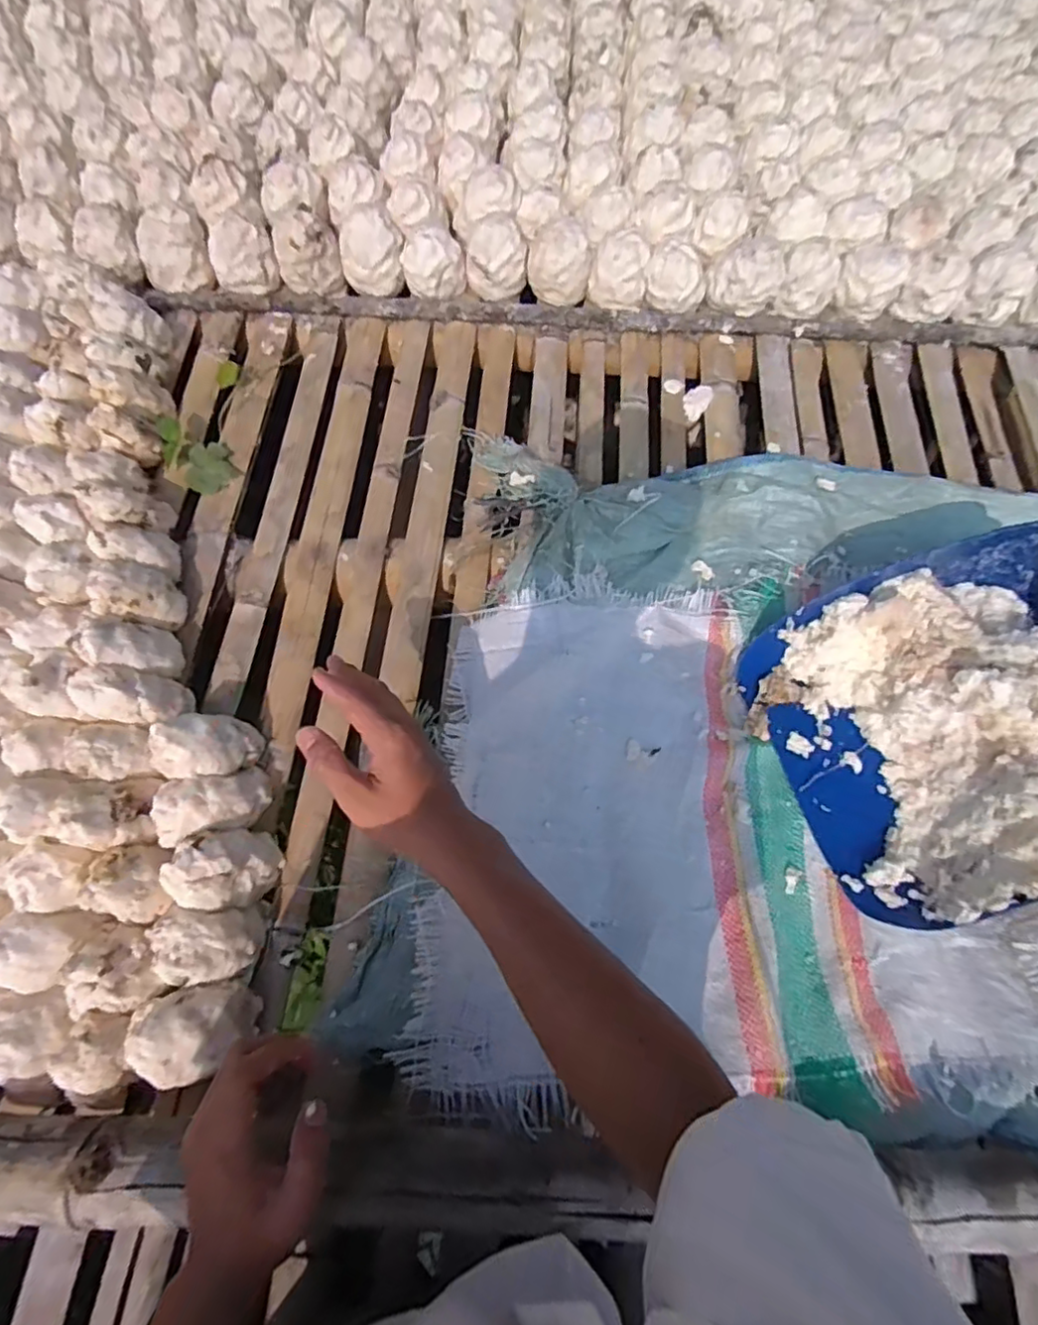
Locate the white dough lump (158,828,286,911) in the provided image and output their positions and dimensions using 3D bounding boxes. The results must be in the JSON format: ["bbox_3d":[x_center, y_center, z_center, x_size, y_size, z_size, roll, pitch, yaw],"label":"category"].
[{"bbox_3d":[-0.261,0.181,0.545,0.078,0.069,0.065,1,71,-1],"label":"white dough lump"}]

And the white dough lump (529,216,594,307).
[{"bbox_3d":[0.058,-0.546,0.848,0.082,0.083,0.079,1,71,-2],"label":"white dough lump"}]

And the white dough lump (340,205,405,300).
[{"bbox_3d":[-0.199,-0.553,0.839,0.086,0.082,0.071,-13,72,-6],"label":"white dough lump"}]

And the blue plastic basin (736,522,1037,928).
[{"bbox_3d":[0.417,0.042,0.583,0.334,0.141,0.309,-24,73,-10],"label":"blue plastic basin"}]

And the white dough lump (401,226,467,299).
[{"bbox_3d":[-0.116,-0.540,0.841,0.085,0.078,0.064,-4,71,-3],"label":"white dough lump"}]

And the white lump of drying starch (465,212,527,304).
[{"bbox_3d":[-0.031,-0.553,0.848,0.083,0.079,0.072,1,71,-1],"label":"white lump of drying starch"}]

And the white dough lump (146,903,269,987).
[{"bbox_3d":[-0.261,0.236,0.521,0.076,0.069,0.055,2,71,-1],"label":"white dough lump"}]

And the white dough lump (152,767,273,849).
[{"bbox_3d":[-0.280,0.130,0.570,0.080,0.064,0.055,-15,72,-7],"label":"white dough lump"}]

